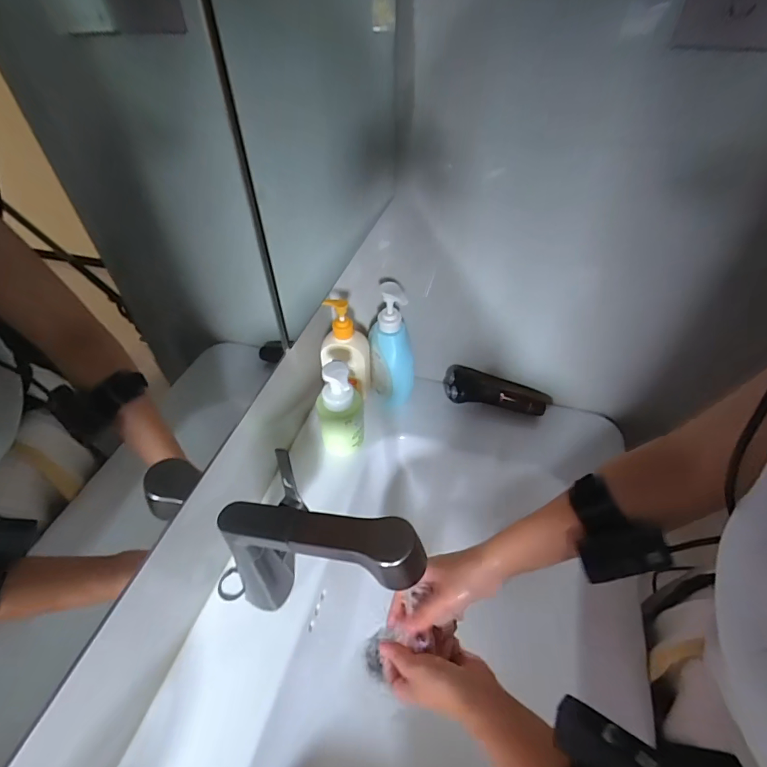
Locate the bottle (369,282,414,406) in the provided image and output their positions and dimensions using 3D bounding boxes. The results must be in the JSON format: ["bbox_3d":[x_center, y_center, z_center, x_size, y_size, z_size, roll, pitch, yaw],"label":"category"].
[{"bbox_3d":[0.014,-0.039,0.666,0.070,0.219,0.072,-2,46,-1],"label":"bottle"}]

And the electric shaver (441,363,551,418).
[{"bbox_3d":[0.193,0.016,0.722,0.178,0.056,0.067,6,47,6],"label":"electric shaver"}]

